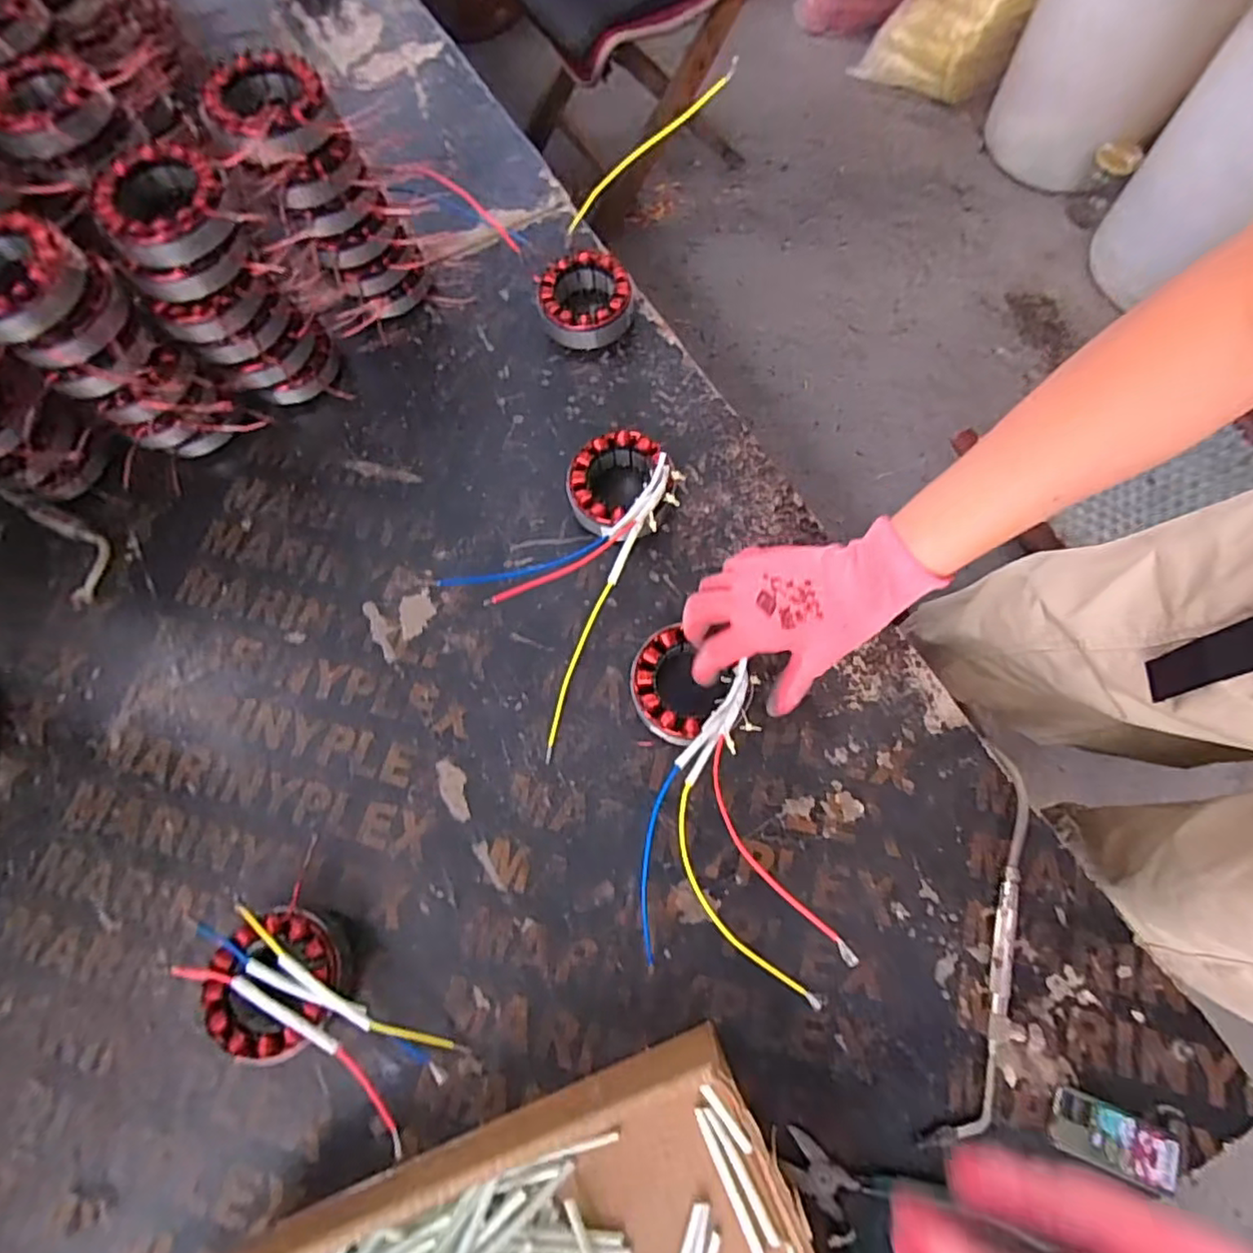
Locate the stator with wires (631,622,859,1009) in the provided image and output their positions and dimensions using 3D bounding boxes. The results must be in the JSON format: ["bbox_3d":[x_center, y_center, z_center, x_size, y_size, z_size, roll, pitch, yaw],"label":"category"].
[{"bbox_3d":[0.063,0.115,0.435,0.120,0.059,0.222,-7,84,0],"label":"stator with wires"}]

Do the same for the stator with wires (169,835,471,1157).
[{"bbox_3d":[-0.200,0.250,0.414,0.179,0.042,0.096,36,77,13],"label":"stator with wires"}]

